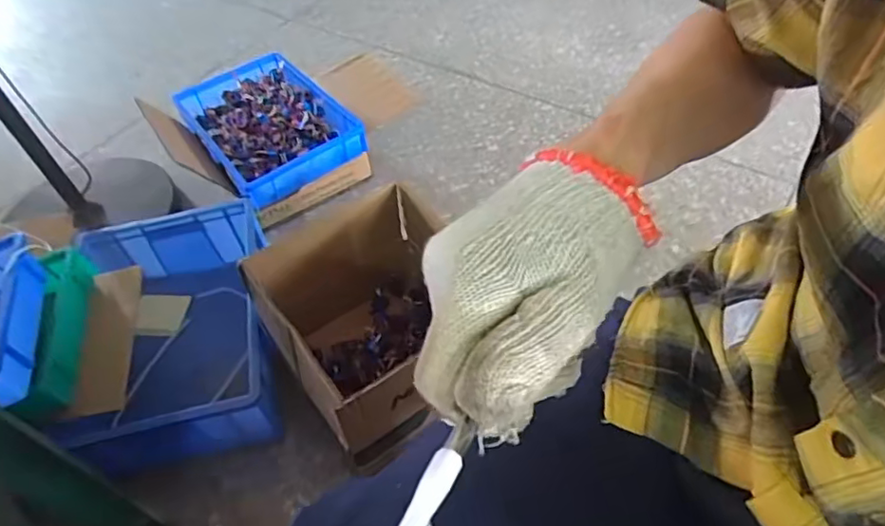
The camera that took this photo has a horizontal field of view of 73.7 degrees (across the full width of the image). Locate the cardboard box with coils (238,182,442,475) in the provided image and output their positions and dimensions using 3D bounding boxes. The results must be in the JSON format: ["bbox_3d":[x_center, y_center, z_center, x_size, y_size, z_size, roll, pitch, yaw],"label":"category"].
[{"bbox_3d":[-0.105,0.106,1.010,0.317,0.266,0.320,-32,55,-20],"label":"cardboard box with coils"}]

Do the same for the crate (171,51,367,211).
[{"bbox_3d":[-0.401,-0.321,1.356,0.291,0.092,0.423,-32,54,-20],"label":"crate"}]

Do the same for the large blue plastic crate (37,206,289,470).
[{"bbox_3d":[-0.479,0.117,1.080,0.321,0.208,0.478,-16,51,-8],"label":"large blue plastic crate"}]

